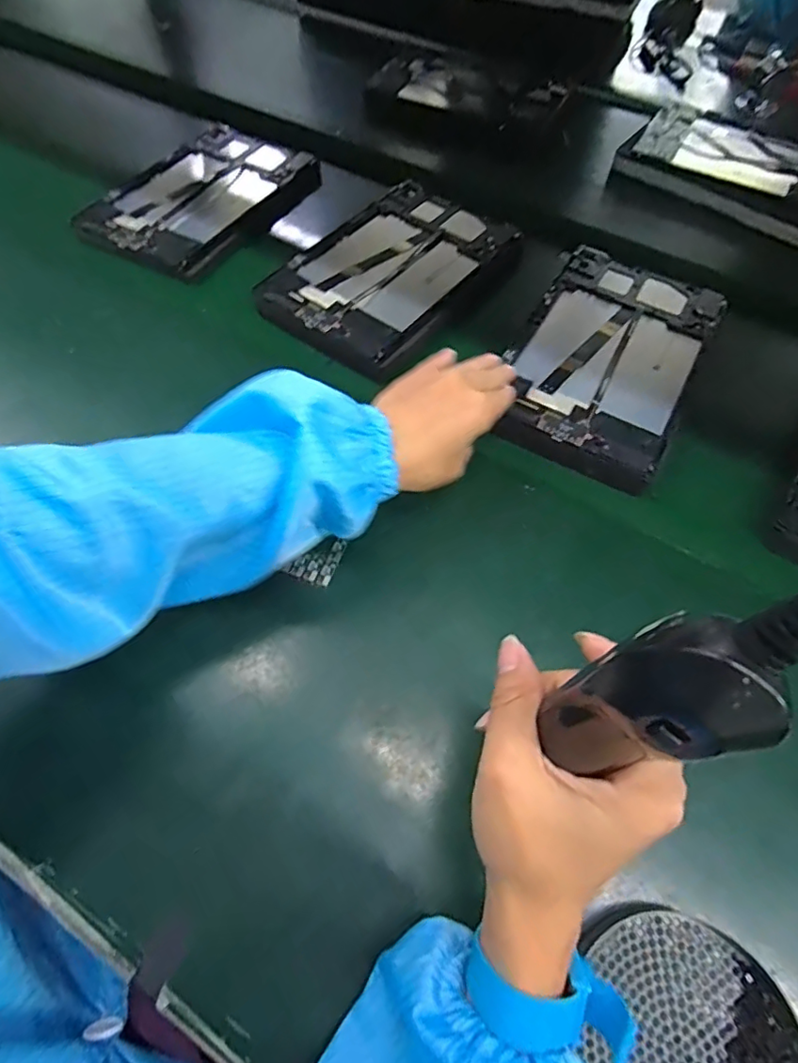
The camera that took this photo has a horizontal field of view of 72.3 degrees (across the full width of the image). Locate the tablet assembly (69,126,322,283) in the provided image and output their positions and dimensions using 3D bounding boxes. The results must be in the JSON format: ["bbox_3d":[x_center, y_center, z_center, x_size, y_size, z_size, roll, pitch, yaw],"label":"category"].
[{"bbox_3d":[-0.218,-0.369,0.607,0.162,0.023,0.244,27,63,12],"label":"tablet assembly"}]

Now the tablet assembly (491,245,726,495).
[{"bbox_3d":[0.179,-0.153,0.474,0.143,0.019,0.240,26,64,14],"label":"tablet assembly"}]

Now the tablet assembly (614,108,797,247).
[{"bbox_3d":[0.399,-0.429,0.643,0.234,0.032,0.162,37,66,18],"label":"tablet assembly"}]

